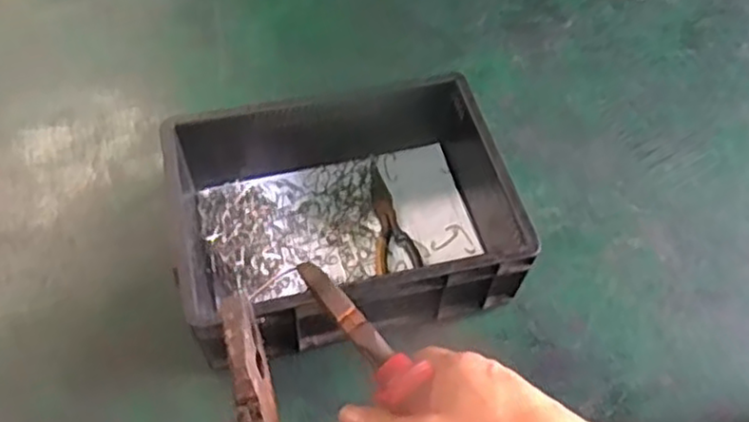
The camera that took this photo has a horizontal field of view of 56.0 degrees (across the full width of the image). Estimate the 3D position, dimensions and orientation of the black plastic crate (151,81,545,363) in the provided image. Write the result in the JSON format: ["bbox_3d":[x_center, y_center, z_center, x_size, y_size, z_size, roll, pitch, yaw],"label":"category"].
[{"bbox_3d":[-0.032,-0.009,0.758,0.346,0.116,0.275,-12,58,-10],"label":"black plastic crate"}]

